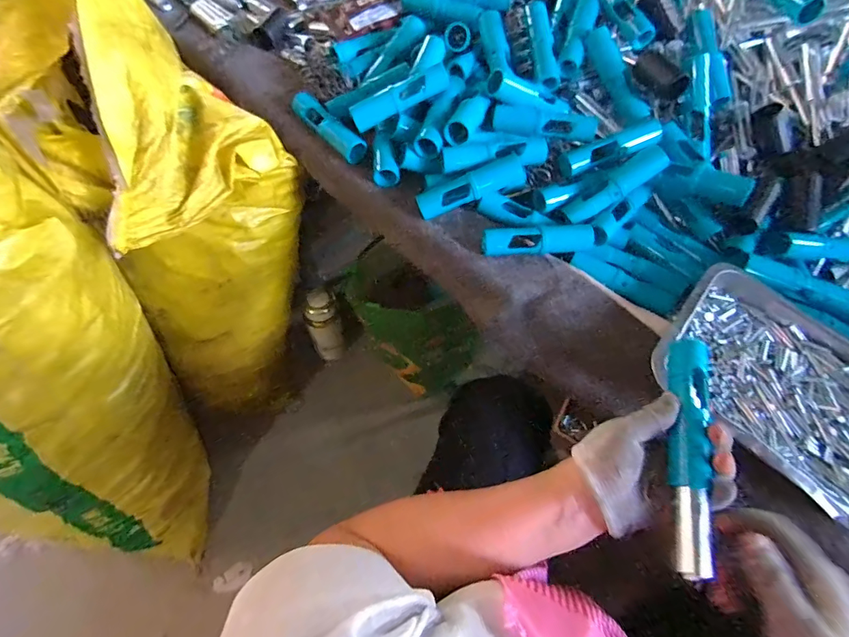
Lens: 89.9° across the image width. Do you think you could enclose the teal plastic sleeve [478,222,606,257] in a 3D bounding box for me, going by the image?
[{"bbox_3d":[0.132,-0.086,0.475,0.133,0.032,0.029,-3,63,-6],"label":"teal plastic sleeve"}]

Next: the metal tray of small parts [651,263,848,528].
[{"bbox_3d":[0.361,0.071,0.415,0.251,0.034,0.184,40,67,16],"label":"metal tray of small parts"}]

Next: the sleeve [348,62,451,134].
[{"bbox_3d":[-0.028,-0.256,0.493,0.118,0.025,0.027,-24,65,7],"label":"sleeve"}]

